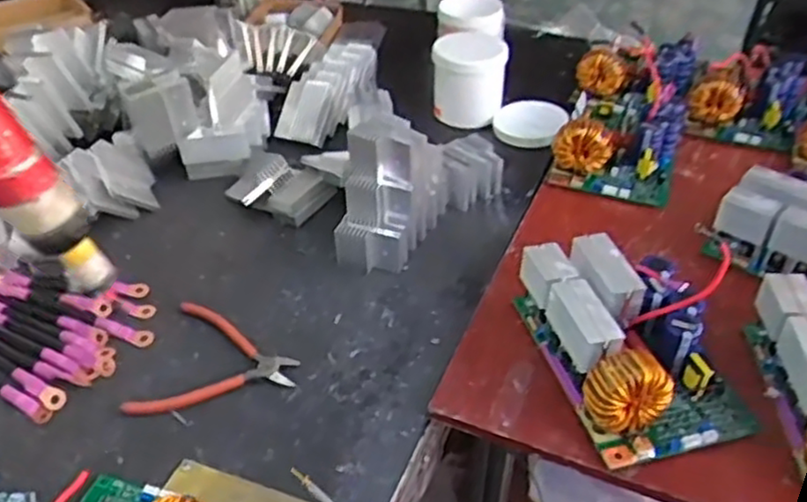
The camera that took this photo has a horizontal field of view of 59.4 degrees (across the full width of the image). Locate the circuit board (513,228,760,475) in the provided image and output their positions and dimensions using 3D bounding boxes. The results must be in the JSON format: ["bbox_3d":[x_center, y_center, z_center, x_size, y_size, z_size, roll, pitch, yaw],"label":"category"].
[{"bbox_3d":[0.195,0.076,0.609,0.132,0.085,0.192,-11,41,-12],"label":"circuit board"}]

